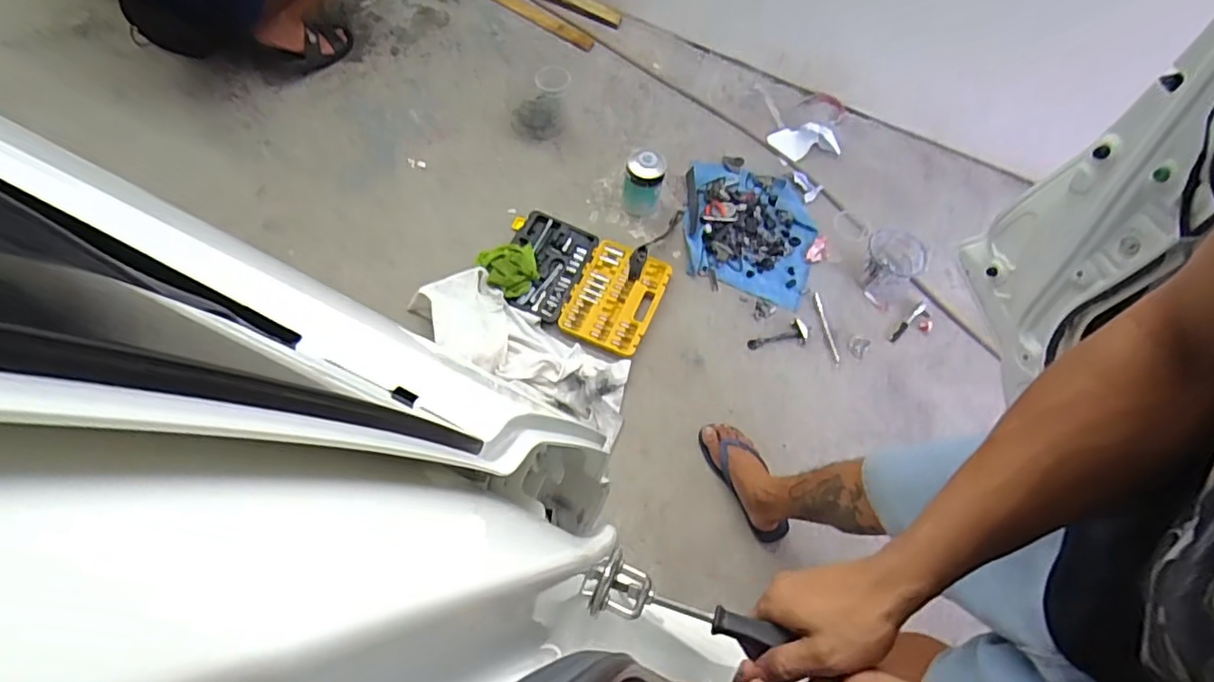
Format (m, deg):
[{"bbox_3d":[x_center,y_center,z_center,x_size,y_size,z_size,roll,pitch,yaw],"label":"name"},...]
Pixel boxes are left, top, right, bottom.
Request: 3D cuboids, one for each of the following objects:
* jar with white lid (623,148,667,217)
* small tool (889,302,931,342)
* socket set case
[{"bbox_3d":[0.094,-0.407,1.555,0.097,0.166,0.100,2,63,-4],"label":"jar with white lid"},{"bbox_3d":[0.754,-0.043,1.507,0.155,0.012,0.035,-38,69,-22],"label":"small tool"},{"bbox_3d":[-0.072,-0.151,1.469,0.403,0.037,0.274,22,63,6],"label":"socket set case"}]

